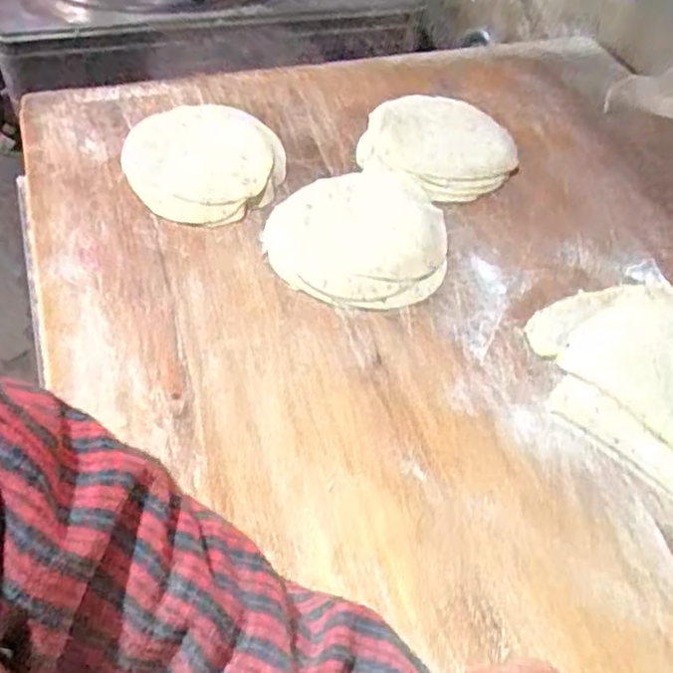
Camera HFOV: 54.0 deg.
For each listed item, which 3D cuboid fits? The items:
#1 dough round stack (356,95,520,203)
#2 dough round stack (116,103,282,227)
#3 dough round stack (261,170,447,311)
[{"bbox_3d":[0.117,-0.219,0.750,0.169,0.026,0.147,30,56,17],"label":"dough round stack"},{"bbox_3d":[-0.142,-0.196,0.696,0.173,0.032,0.161,1,56,-1],"label":"dough round stack"},{"bbox_3d":[0.017,-0.103,0.639,0.167,0.025,0.175,2,53,-3],"label":"dough round stack"}]

